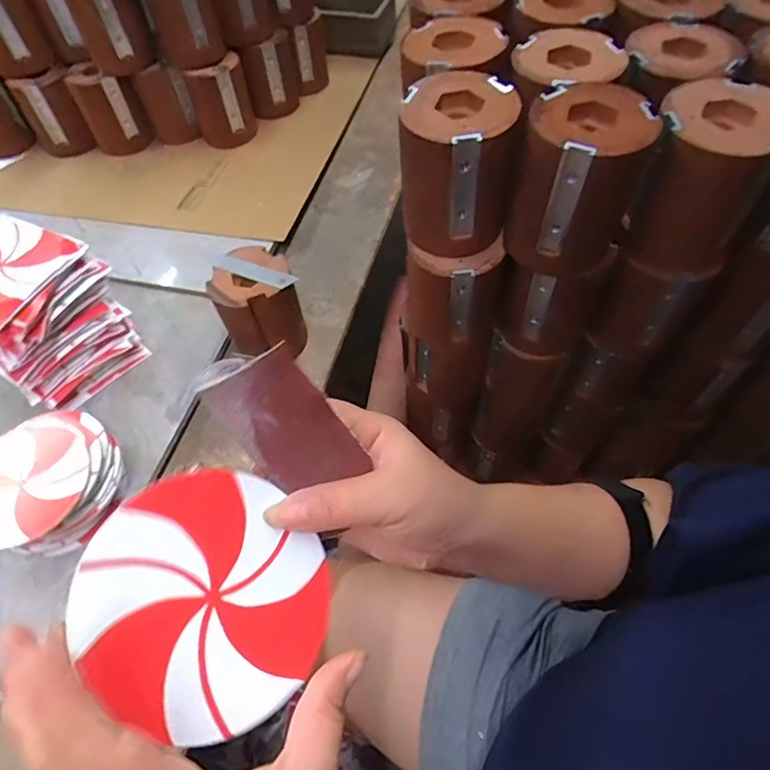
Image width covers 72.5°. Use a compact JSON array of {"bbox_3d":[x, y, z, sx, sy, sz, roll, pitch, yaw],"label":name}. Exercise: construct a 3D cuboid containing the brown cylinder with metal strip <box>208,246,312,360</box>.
[{"bbox_3d":[-0.129,-0.073,0.529,0.080,0.100,0.082,-30,61,-18],"label":"brown cylinder with metal strip"}]

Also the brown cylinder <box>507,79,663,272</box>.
[{"bbox_3d":[0.130,-0.139,0.361,0.077,0.096,0.069,21,59,14],"label":"brown cylinder"}]

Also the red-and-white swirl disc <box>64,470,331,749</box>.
[{"bbox_3d":[-0.070,0.087,0.214,0.091,0.006,0.098,12,66,-29],"label":"red-and-white swirl disc"}]

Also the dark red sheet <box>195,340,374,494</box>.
[{"bbox_3d":[-0.043,0.018,0.229,0.040,0.076,0.006,-33,26,-1],"label":"dark red sheet"}]

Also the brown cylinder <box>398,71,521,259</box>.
[{"bbox_3d":[0.049,-0.155,0.379,0.078,0.098,0.069,8,57,6],"label":"brown cylinder"}]

